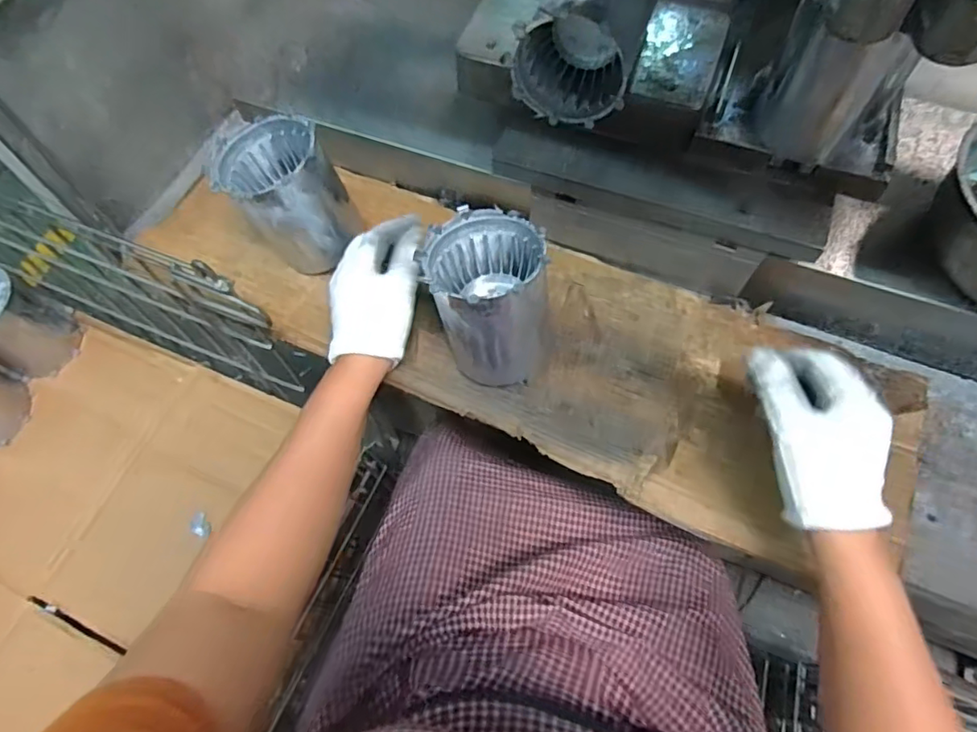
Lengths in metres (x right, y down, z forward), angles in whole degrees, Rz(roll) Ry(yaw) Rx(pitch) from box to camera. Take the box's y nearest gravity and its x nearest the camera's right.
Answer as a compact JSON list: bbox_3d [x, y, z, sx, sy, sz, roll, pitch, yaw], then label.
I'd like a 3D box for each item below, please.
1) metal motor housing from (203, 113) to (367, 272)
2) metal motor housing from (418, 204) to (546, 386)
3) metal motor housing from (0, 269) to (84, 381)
[{"bbox_3d":[-0.184,-0.158,0.529,0.095,0.114,0.090,-1,65,1],"label":"metal motor housing"},{"bbox_3d":[0.000,-0.058,0.465,0.084,0.111,0.111,-8,65,-2],"label":"metal motor housing"},{"bbox_3d":[-0.558,-0.051,0.662,0.088,0.120,0.090,25,68,12],"label":"metal motor housing"}]

